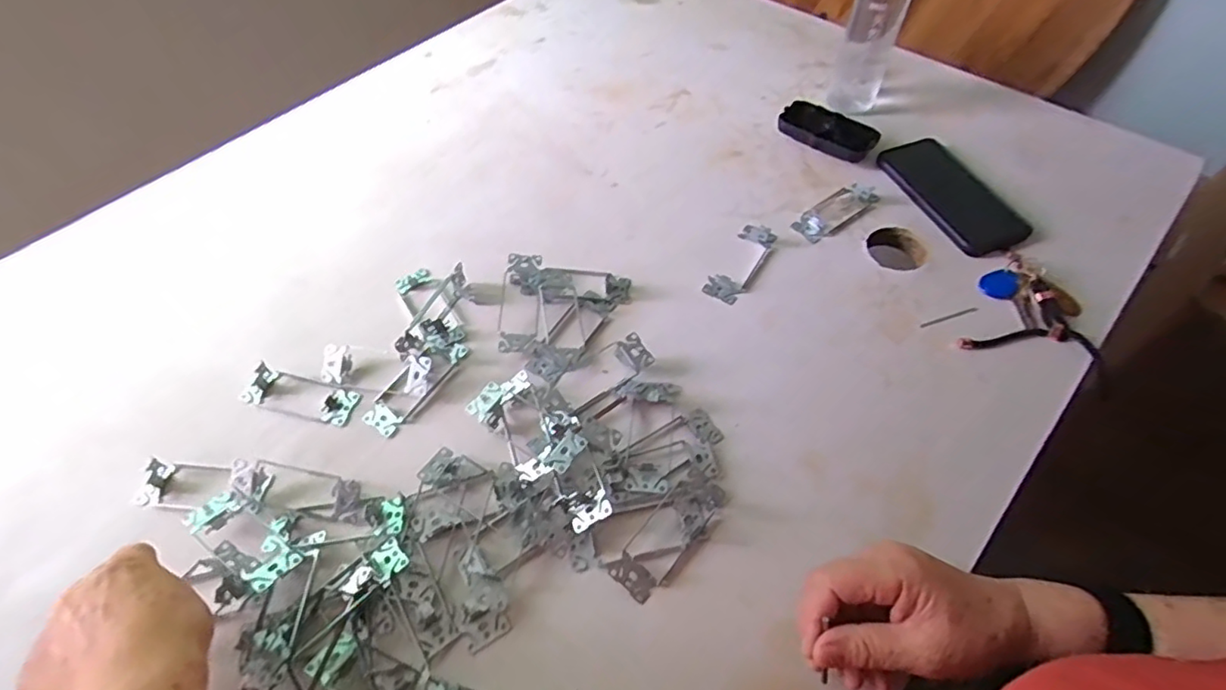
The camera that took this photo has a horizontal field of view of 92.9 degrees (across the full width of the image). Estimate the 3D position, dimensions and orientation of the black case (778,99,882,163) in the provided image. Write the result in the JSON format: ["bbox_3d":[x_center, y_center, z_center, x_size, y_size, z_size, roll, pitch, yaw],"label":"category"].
[{"bbox_3d":[0.246,-0.248,0.671,0.107,0.020,0.043,34,65,23],"label":"black case"}]

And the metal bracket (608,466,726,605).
[{"bbox_3d":[0.044,0.142,0.444,0.040,0.011,0.106,35,66,23],"label":"metal bracket"}]

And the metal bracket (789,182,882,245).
[{"bbox_3d":[0.239,-0.145,0.615,0.097,0.013,0.038,-33,61,-16],"label":"metal bracket"}]

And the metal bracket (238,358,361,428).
[{"bbox_3d":[-0.282,0.043,0.520,0.104,0.017,0.039,13,59,12],"label":"metal bracket"}]

